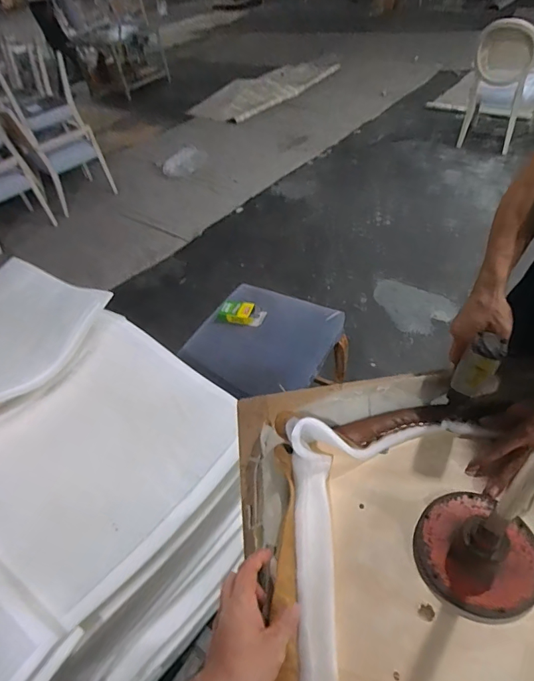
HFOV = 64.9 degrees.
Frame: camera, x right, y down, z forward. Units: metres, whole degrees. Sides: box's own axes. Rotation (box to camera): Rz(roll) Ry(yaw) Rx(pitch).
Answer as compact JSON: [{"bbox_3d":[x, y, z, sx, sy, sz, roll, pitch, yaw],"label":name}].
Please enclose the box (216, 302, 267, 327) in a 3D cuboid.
[{"bbox_3d":[-0.085,-0.095,1.460,0.155,0.034,0.083,3,48,13],"label":"box"}]

